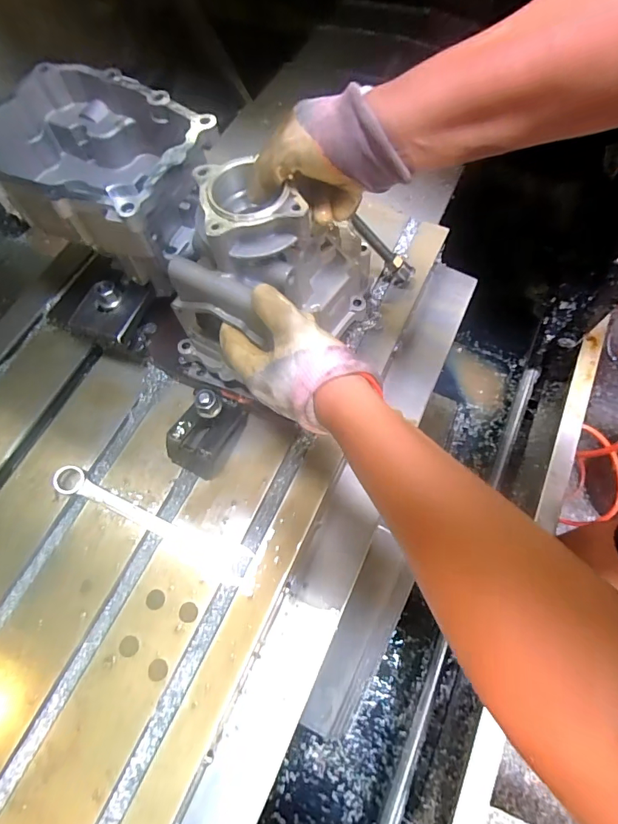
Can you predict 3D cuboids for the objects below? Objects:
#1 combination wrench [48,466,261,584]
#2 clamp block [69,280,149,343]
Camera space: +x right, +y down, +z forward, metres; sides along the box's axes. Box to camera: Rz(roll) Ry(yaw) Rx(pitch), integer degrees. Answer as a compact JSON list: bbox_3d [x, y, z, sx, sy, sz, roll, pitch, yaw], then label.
[{"bbox_3d":[-0.191,0.132,0.515,0.256,0.024,0.041,22,69,10],"label":"combination wrench"},{"bbox_3d":[-0.251,-0.136,0.539,0.071,0.029,0.081,19,69,9],"label":"clamp block"}]

